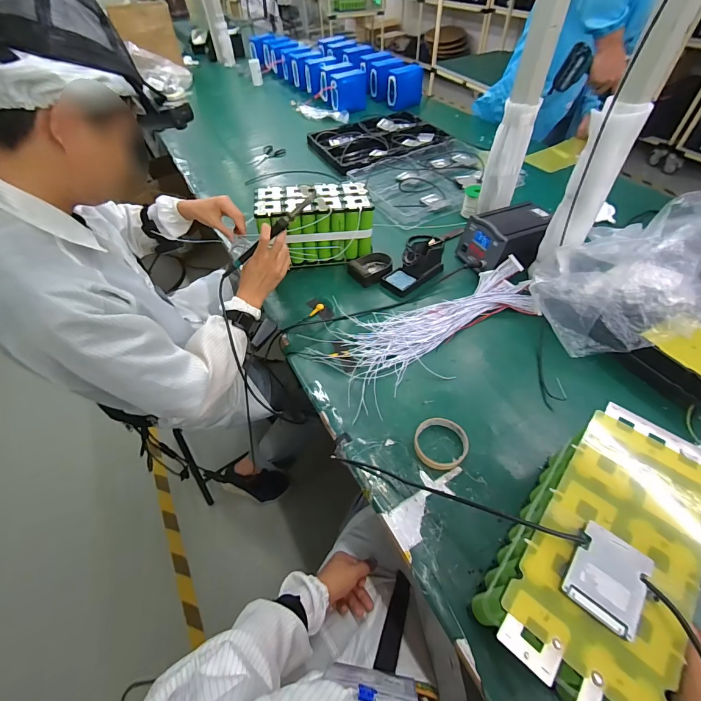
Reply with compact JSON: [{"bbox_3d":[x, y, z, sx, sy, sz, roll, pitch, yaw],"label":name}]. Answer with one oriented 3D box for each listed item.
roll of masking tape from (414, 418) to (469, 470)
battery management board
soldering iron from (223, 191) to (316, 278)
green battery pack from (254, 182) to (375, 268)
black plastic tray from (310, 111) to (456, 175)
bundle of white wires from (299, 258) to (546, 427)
[{"bbox_3d":[0.148,0.150,0.577,0.085,0.015,0.082,3,52,5],"label":"roll of masking tape"},{"bbox_3d":[0.252,0.217,0.343,0.061,0.007,0.083,34,61,26],"label":"battery management board"},{"bbox_3d":[-0.161,-0.224,0.693,0.241,0.017,0.018,-37,54,10],"label":"soldering iron"},{"bbox_3d":[-0.085,-0.320,0.887,0.269,0.144,0.139,-6,52,-2],"label":"green battery pack"},{"bbox_3d":[0.110,-0.824,1.370,0.486,0.032,0.383,-23,54,-14],"label":"black plastic tray"},{"bbox_3d":[0.168,-0.067,0.737,0.495,0.048,0.213,-27,55,-17],"label":"bundle of white wires"}]

